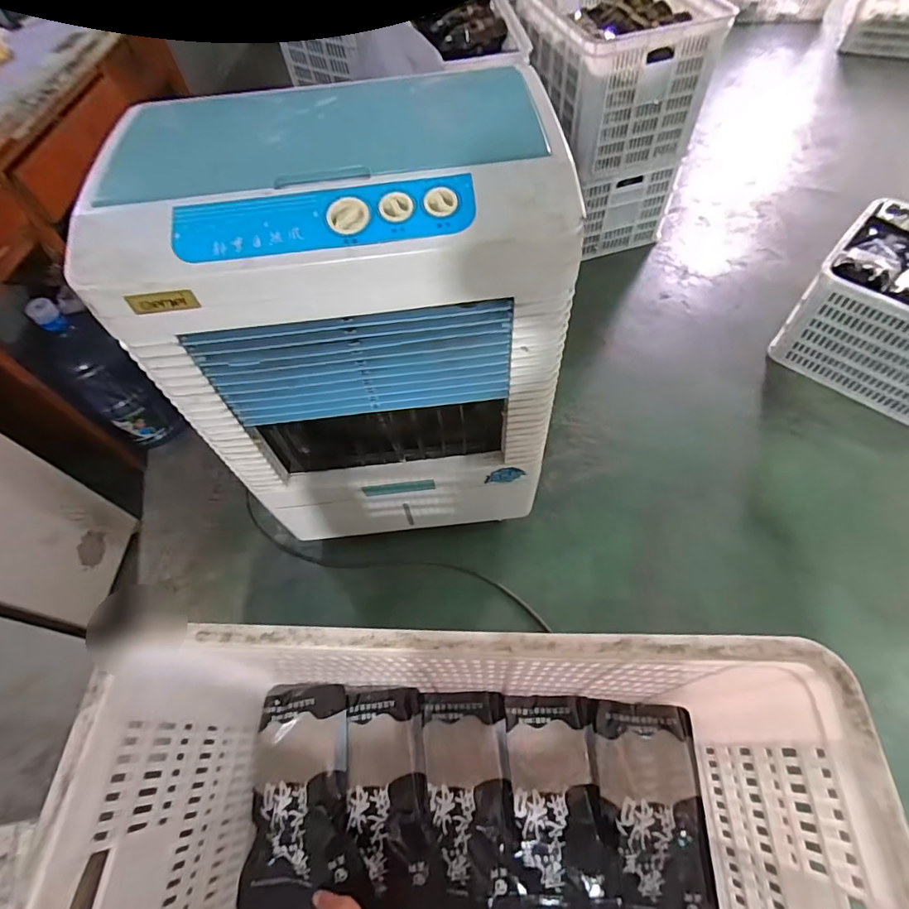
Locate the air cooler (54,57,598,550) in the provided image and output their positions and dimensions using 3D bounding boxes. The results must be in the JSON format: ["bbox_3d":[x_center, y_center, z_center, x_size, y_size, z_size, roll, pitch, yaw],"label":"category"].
[{"bbox_3d":[-0.140,-0.181,0.936,0.584,0.736,0.331,-6,60,0],"label":"air cooler"}]

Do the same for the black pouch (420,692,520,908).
[{"bbox_3d":[0.019,0.431,0.612,0.105,0.050,0.239,-5,60,1],"label":"black pouch"}]

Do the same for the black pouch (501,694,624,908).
[{"bbox_3d":[0.126,0.434,0.606,0.144,0.058,0.243,1,60,4],"label":"black pouch"}]

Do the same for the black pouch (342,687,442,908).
[{"bbox_3d":[-0.082,0.429,0.611,0.103,0.025,0.256,-9,70,-2],"label":"black pouch"}]

